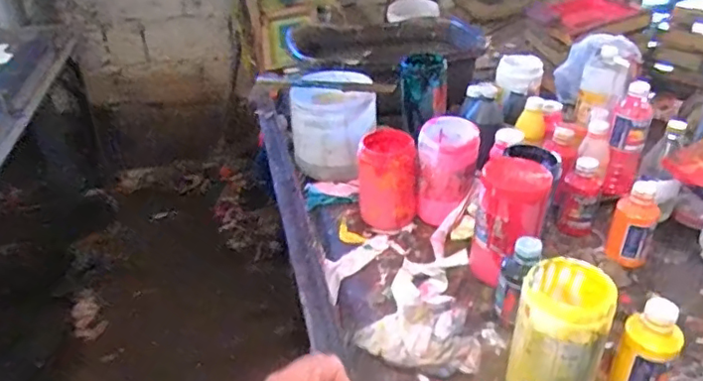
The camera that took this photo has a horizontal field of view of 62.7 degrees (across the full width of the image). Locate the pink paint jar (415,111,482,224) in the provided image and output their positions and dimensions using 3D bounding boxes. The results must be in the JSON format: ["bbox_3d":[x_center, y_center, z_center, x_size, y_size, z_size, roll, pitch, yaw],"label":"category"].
[{"bbox_3d":[0.157,-0.037,0.957,0.092,0.155,0.097,-1,31,1],"label":"pink paint jar"}]

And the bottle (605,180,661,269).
[{"bbox_3d":[0.418,0.051,0.857,0.059,0.114,0.055,17,36,27],"label":"bottle"}]

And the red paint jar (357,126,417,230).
[{"bbox_3d":[0.063,-0.018,0.976,0.097,0.136,0.103,3,31,7],"label":"red paint jar"}]

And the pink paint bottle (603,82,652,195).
[{"bbox_3d":[0.478,-0.086,1.003,0.061,0.186,0.057,12,34,22],"label":"pink paint bottle"}]

